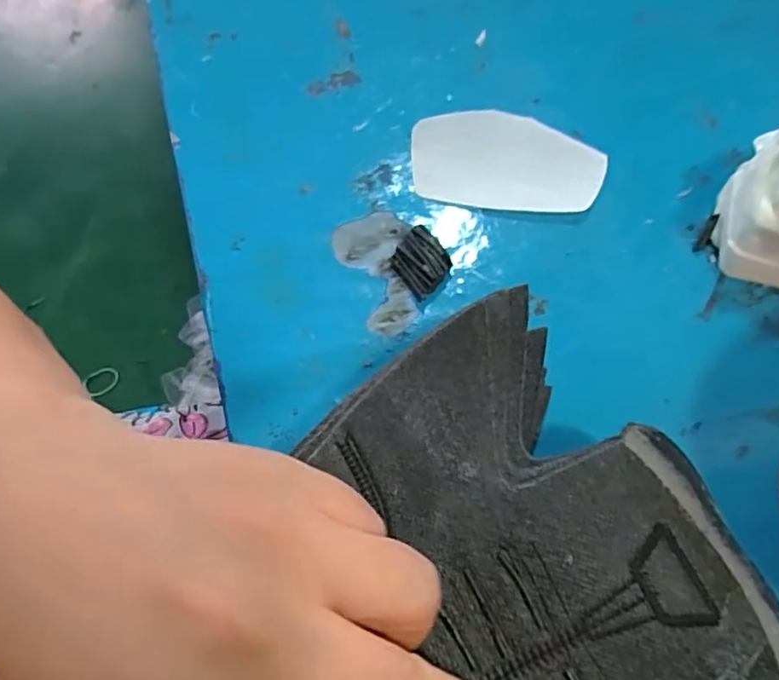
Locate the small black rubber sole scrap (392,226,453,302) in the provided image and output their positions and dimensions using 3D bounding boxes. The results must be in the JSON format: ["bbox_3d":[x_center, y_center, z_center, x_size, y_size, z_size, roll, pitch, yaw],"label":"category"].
[{"bbox_3d":[0.015,-0.035,0.273,0.022,0.010,0.030,-33,72,-10],"label":"small black rubber sole scrap"}]

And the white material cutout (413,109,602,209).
[{"bbox_3d":[0.058,-0.089,0.292,0.092,0.004,0.053,7,74,6],"label":"white material cutout"}]

